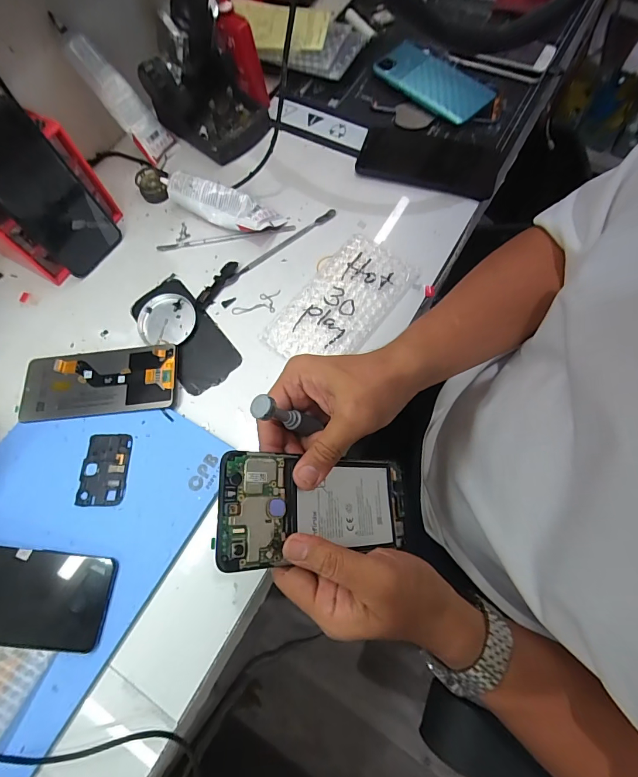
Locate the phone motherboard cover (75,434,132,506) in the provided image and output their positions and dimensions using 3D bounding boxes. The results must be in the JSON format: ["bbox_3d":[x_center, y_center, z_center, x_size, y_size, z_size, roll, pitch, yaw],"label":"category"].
[{"bbox_3d":[-0.209,0.078,0.371,0.047,0.004,0.068,0,71,2],"label":"phone motherboard cover"}]

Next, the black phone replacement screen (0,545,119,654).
[{"bbox_3d":[-0.261,0.175,0.323,0.159,0.007,0.073,8,67,-5],"label":"black phone replacement screen"}]

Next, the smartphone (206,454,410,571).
[{"bbox_3d":[0.005,0.088,0.287,0.164,0.009,0.071,9,67,-34],"label":"smartphone"}]

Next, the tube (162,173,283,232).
[{"bbox_3d":[-0.123,-0.225,0.466,0.159,0.036,0.046,22,73,9],"label":"tube"}]

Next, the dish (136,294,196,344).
[{"bbox_3d":[-0.172,-0.077,0.431,0.064,0.013,0.058,3,71,3],"label":"dish"}]

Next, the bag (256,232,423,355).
[{"bbox_3d":[0.025,-0.094,0.427,0.095,0.016,0.171,35,76,13],"label":"bag"}]

